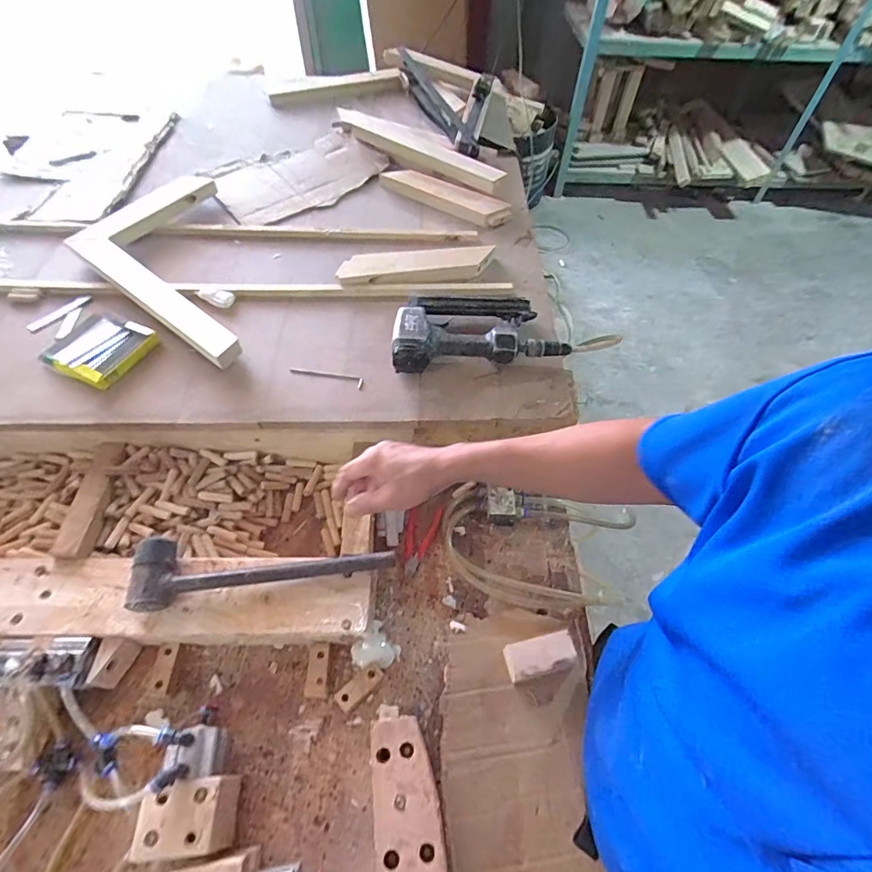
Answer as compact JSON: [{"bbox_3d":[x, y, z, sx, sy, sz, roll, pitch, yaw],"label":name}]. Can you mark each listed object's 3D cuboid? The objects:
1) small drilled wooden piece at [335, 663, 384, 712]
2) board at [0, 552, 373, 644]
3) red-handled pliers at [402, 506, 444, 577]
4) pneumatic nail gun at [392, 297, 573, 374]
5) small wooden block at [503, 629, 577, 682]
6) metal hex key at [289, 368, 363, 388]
[{"bbox_3d":[-0.096,0.318,0.594,0.061,0.020,0.026,-35,63,-23],"label":"small drilled wooden piece"},{"bbox_3d":[-0.478,0.217,0.624,0.785,0.050,0.114,0,55,-1],"label":"board"},{"bbox_3d":[-0.028,0.156,0.724,0.052,0.018,0.120,17,56,10],"label":"red-handled pliers"},{"bbox_3d":[0.064,-0.179,0.779,0.274,0.064,0.149,-4,55,-5],"label":"pneumatic nail gun"},{"bbox_3d":[0.135,0.287,0.608,0.087,0.035,0.042,-10,56,-9],"label":"small wooden block"},{"bbox_3d":[-0.177,-0.096,0.748,0.122,0.004,0.018,11,55,6],"label":"metal hex key"}]

